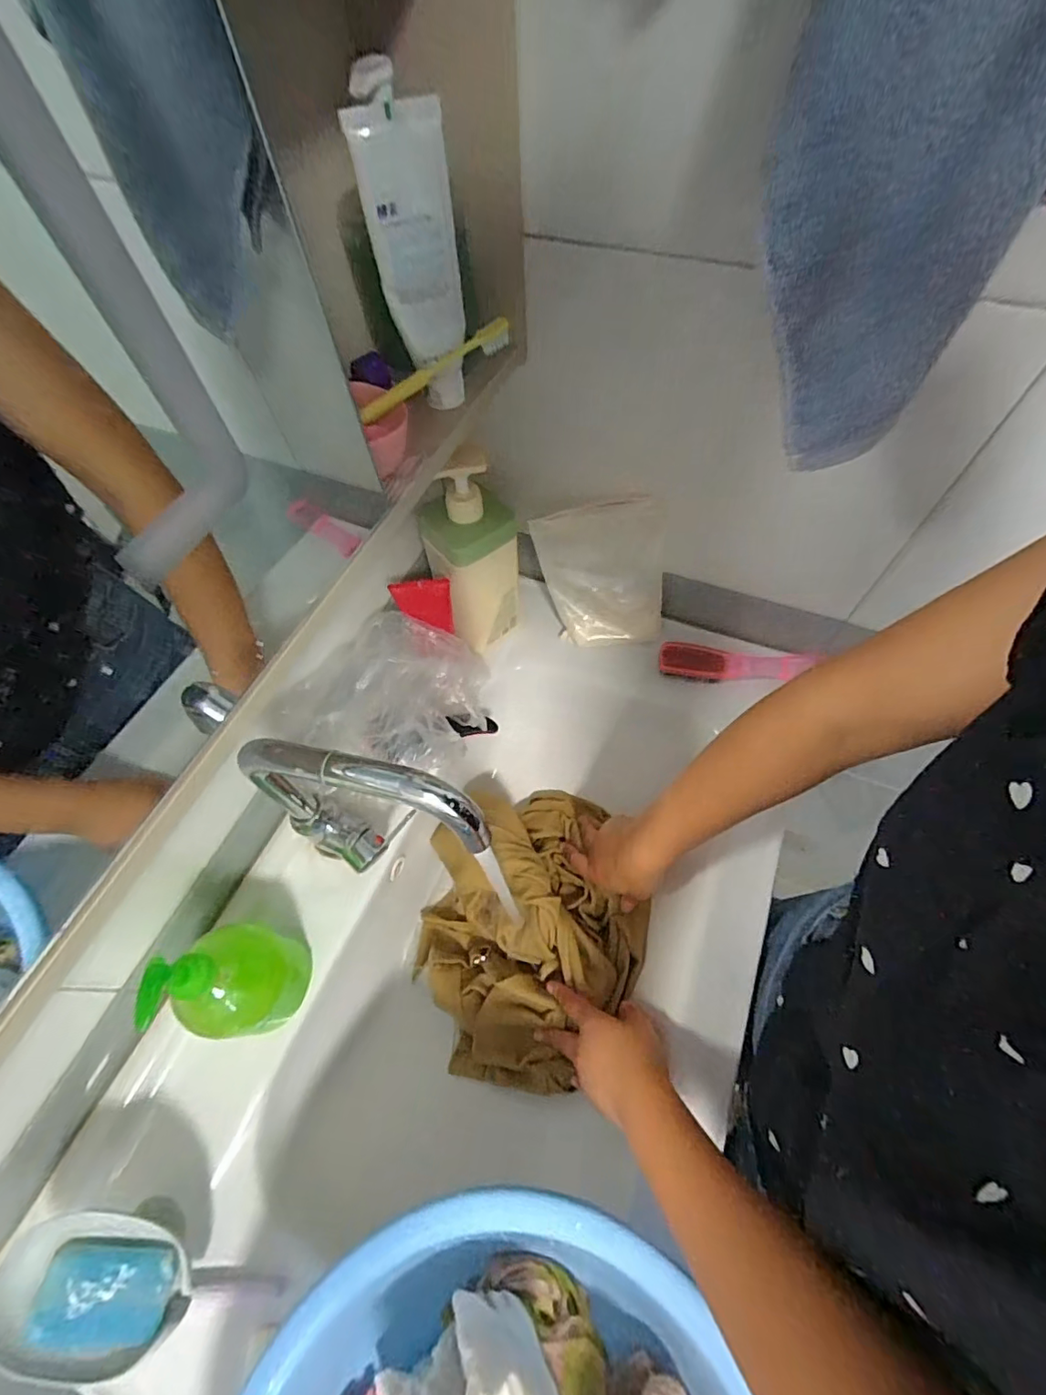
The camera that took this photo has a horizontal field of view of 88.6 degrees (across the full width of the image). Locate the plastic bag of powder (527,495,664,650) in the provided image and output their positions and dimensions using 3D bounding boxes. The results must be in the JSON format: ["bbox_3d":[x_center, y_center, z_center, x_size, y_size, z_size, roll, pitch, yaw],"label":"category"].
[{"bbox_3d":[0.089,-0.135,0.613,0.148,0.162,0.067,-4,60,0],"label":"plastic bag of powder"}]

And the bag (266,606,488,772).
[{"bbox_3d":[-0.134,0.003,0.551,0.178,0.114,0.141,3,61,3],"label":"bag"}]

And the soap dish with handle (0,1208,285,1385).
[{"bbox_3d":[-0.265,0.412,0.374,0.176,0.035,0.076,27,60,-21],"label":"soap dish with handle"}]

